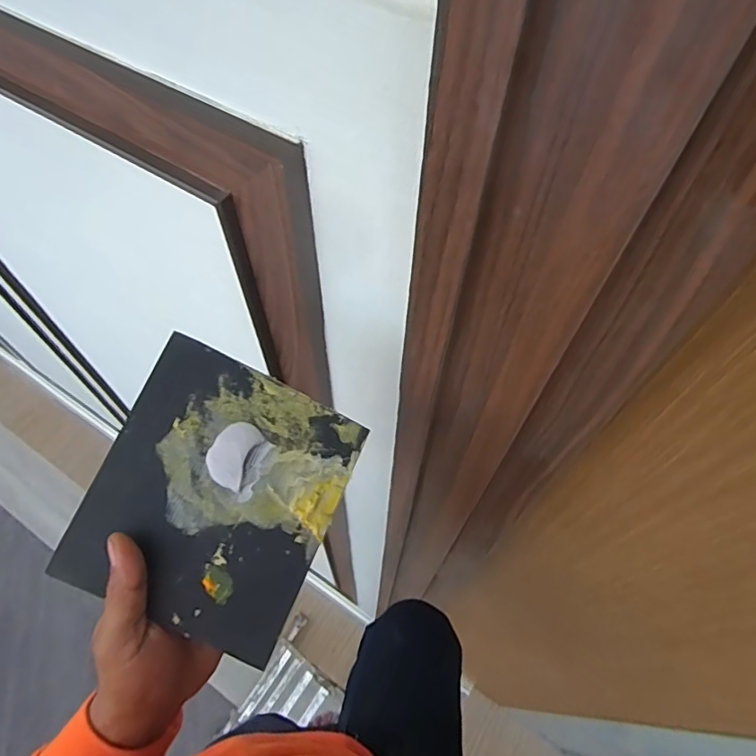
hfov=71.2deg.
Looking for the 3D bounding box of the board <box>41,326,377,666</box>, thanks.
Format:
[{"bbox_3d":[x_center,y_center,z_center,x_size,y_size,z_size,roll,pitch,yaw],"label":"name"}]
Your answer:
[{"bbox_3d":[-0.106,0.078,0.351,0.149,0.010,0.168,24,79,-1],"label":"board"}]

